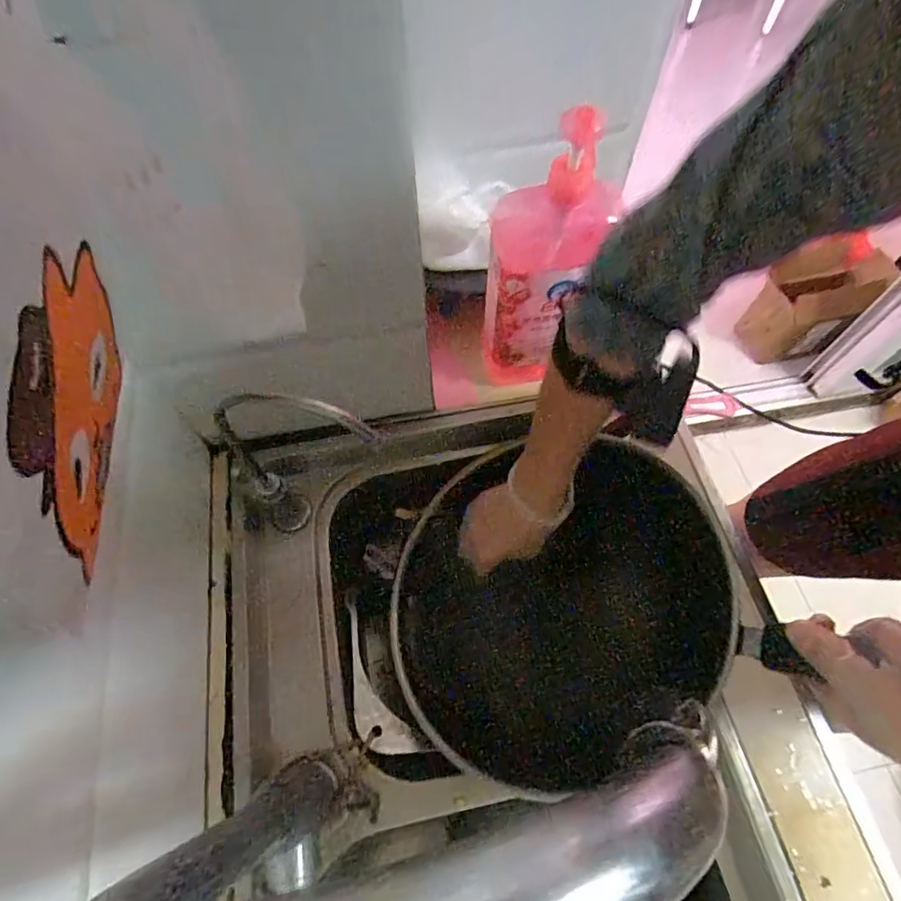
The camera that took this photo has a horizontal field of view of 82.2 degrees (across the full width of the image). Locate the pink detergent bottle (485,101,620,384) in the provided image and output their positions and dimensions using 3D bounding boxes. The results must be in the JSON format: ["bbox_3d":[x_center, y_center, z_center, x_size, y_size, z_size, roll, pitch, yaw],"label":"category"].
[{"bbox_3d":[0.087,-0.160,0.486,0.102,0.277,0.061,4,64,3],"label":"pink detergent bottle"}]

